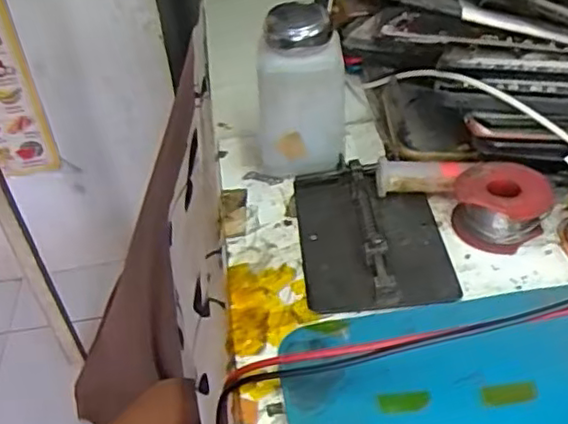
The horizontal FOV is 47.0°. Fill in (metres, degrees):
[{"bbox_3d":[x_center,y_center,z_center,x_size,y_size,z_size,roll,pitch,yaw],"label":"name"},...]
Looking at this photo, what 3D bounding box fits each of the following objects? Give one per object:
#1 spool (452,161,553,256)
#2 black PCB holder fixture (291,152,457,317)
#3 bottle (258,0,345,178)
[{"bbox_3d":[0.125,-0.006,0.376,0.050,0.026,0.060,9,40,18],"label":"spool"},{"bbox_3d":[0.049,0.009,0.377,0.078,0.014,0.118,-5,38,0],"label":"black PCB holder fixture"},{"bbox_3d":[0.010,-0.073,0.414,0.052,0.103,0.041,-7,38,-1],"label":"bottle"}]

